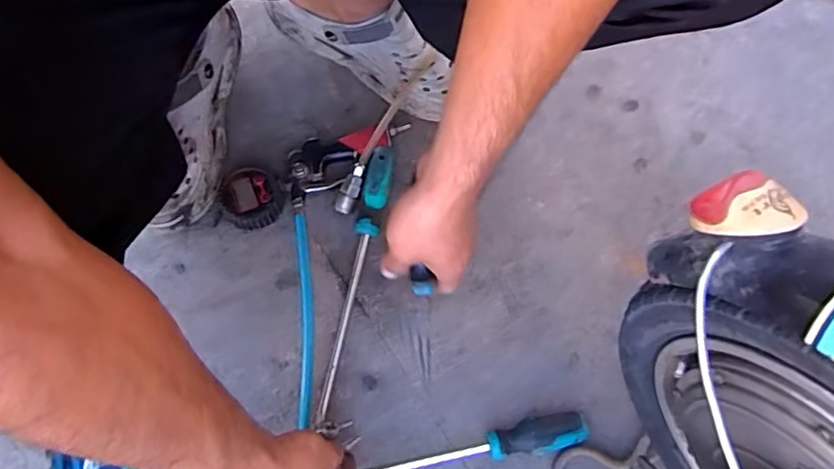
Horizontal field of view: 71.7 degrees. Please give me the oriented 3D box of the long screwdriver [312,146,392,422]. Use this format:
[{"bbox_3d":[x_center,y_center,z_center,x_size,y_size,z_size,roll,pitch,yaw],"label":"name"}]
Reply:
[{"bbox_3d":[-0.066,0.047,0.633,0.031,0.029,0.301,10,73,1],"label":"long screwdriver"}]

